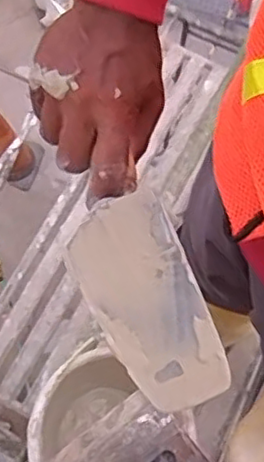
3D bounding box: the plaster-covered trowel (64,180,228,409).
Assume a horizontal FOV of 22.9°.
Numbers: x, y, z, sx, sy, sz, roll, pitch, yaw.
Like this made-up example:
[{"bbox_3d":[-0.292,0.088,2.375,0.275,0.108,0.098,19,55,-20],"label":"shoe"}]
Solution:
[{"bbox_3d":[0.008,0.047,0.421,0.086,0.005,0.137,-34,76,35],"label":"plaster-covered trowel"}]

